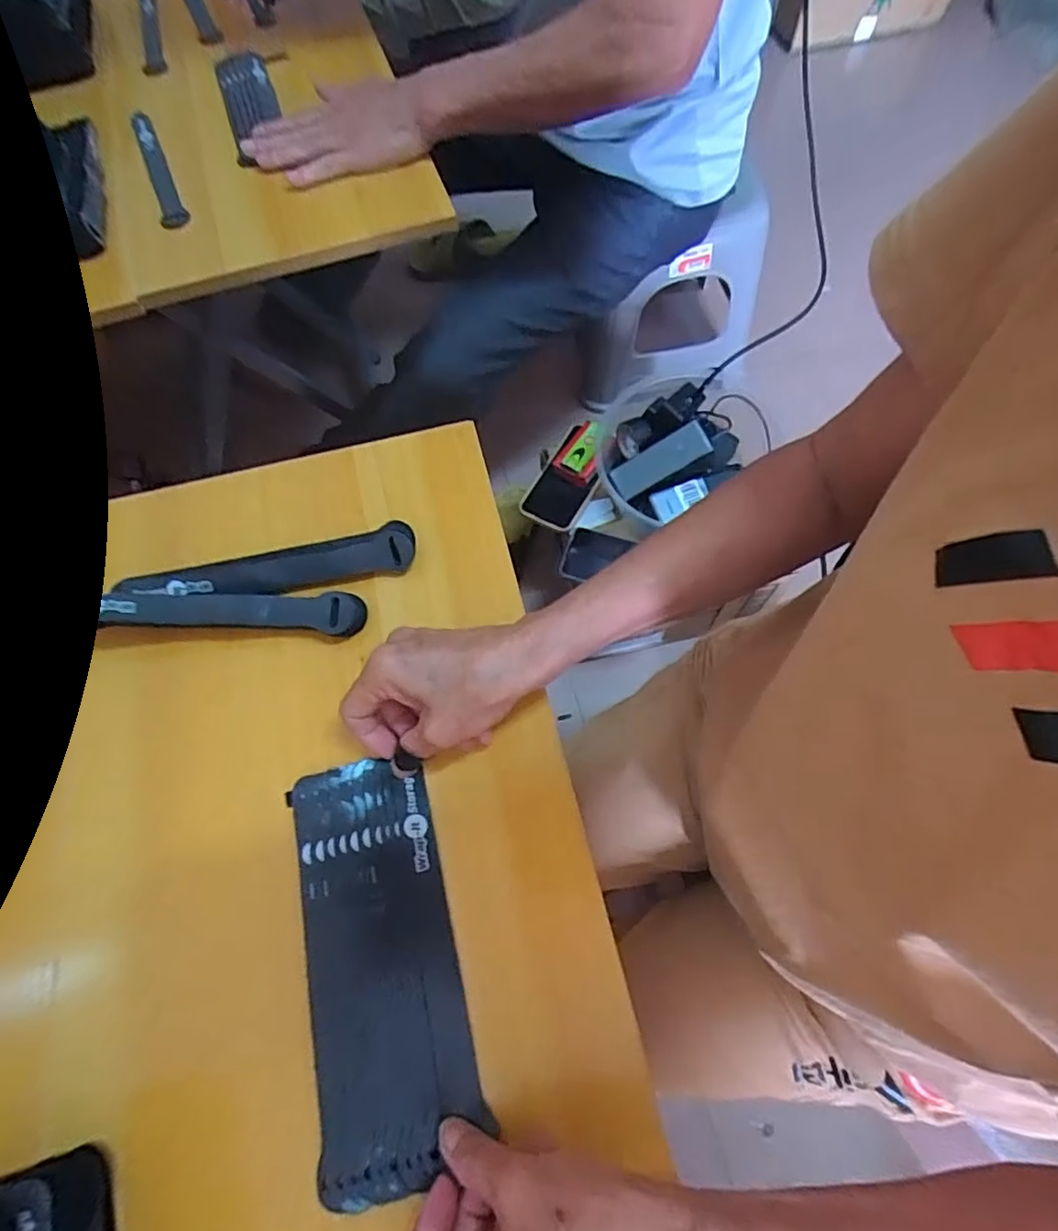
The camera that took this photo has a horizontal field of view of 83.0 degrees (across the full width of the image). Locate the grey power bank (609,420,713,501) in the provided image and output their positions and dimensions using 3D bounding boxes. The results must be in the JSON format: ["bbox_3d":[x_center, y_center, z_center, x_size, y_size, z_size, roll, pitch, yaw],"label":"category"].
[{"bbox_3d":[0.164,-0.195,0.752,0.124,0.019,0.046,-27,82,26],"label":"grey power bank"}]

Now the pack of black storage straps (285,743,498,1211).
[{"bbox_3d":[-0.081,0.179,0.321,0.078,0.013,0.197,-13,67,-4],"label":"pack of black storage straps"}]

